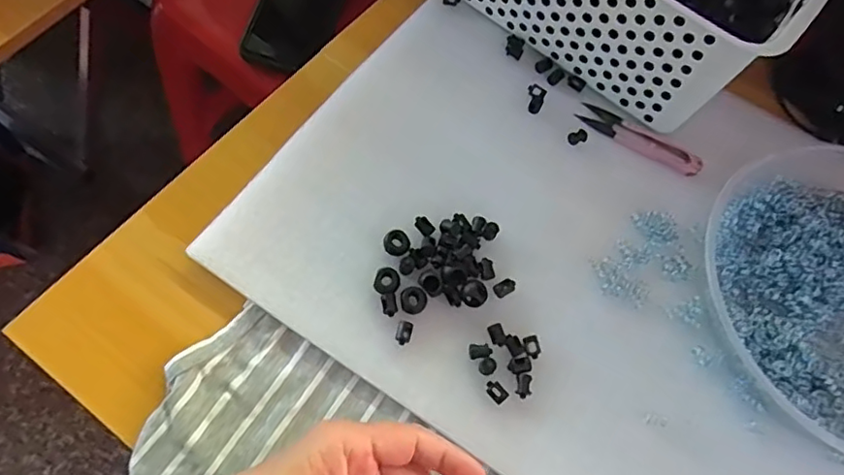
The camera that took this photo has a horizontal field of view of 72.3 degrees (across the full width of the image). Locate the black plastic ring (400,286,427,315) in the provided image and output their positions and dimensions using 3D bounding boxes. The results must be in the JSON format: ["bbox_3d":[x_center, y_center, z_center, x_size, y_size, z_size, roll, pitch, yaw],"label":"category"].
[{"bbox_3d":[-0.006,0.040,0.372,0.017,0.004,0.018,2,67,-5],"label":"black plastic ring"}]

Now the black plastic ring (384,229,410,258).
[{"bbox_3d":[-0.017,0.004,0.388,0.017,0.005,0.018,2,67,-5],"label":"black plastic ring"}]

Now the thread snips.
[{"bbox_3d":[0.173,-0.078,0.457,0.099,0.008,0.025,28,67,6],"label":"thread snips"}]

